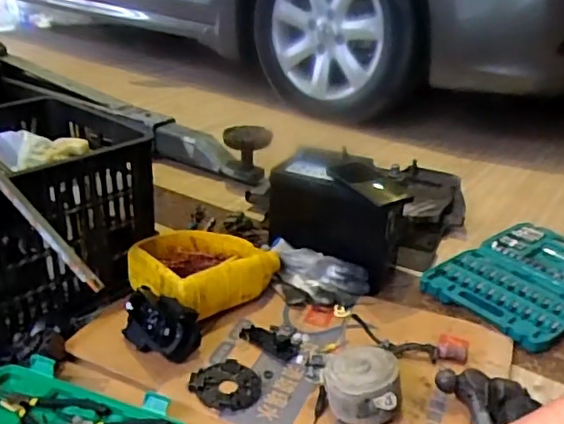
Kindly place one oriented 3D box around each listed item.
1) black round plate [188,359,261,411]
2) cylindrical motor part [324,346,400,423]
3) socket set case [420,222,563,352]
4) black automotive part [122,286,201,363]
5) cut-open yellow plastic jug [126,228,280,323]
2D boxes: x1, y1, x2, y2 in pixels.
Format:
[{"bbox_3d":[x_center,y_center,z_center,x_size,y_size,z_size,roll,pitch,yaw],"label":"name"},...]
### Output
[{"bbox_3d":[-0.080,0.242,0.822,0.098,0.010,0.084,3,27,0],"label":"black round plate"},{"bbox_3d":[0.108,0.238,0.793,0.101,0.078,0.099,2,27,-1],"label":"cylindrical motor part"},{"bbox_3d":[0.494,0.127,1.156,0.418,0.029,0.259,-19,34,-37],"label":"socket set case"},{"bbox_3d":[-0.178,0.171,0.870,0.111,0.078,0.080,24,34,36],"label":"black automotive part"},{"bbox_3d":[-0.132,0.098,1.007,0.215,0.097,0.169,-20,35,-38],"label":"cut-open yellow plastic jug"}]

